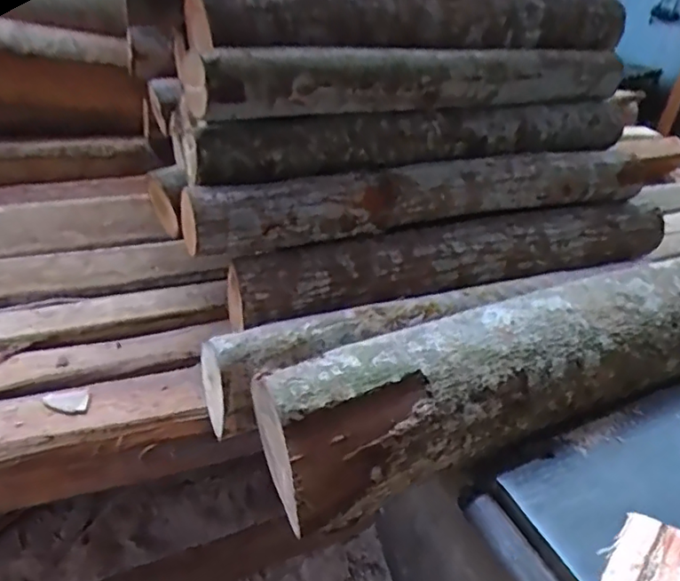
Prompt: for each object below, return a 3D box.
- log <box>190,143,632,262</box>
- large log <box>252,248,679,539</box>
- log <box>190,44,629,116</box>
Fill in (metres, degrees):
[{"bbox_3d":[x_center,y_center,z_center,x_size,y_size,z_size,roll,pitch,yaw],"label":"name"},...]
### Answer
[{"bbox_3d":[0.229,-0.204,1.235,1.106,0.129,0.117,-8,35,-19],"label":"log"},{"bbox_3d":[0.399,0.105,0.967,1.092,0.151,0.192,-11,36,-23],"label":"large log"},{"bbox_3d":[0.219,-0.486,1.249,1.128,0.121,0.152,-15,37,-27],"label":"log"}]

